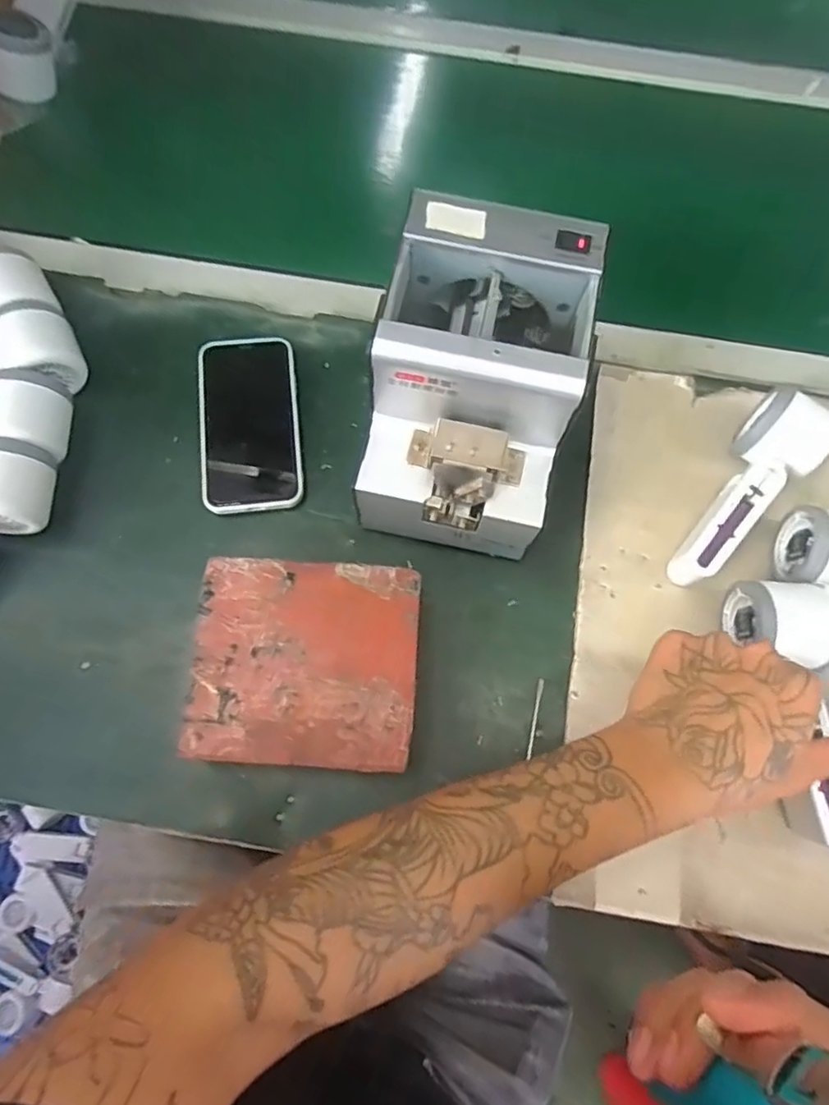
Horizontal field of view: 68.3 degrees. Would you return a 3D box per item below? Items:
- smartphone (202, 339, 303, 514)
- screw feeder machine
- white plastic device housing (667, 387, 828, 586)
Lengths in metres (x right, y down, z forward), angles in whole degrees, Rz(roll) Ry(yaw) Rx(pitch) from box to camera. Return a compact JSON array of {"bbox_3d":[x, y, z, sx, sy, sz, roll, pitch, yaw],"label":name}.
[{"bbox_3d":[-0.127,-0.101,0.472,0.072,0.008,0.145,-5,72,-3],"label":"smartphone"},{"bbox_3d":[0.035,-0.104,0.409,0.125,0.146,0.171,13,72,1],"label":"screw feeder machine"},{"bbox_3d":[0.235,-0.046,0.445,0.057,0.057,0.159,43,75,10],"label":"white plastic device housing"}]

